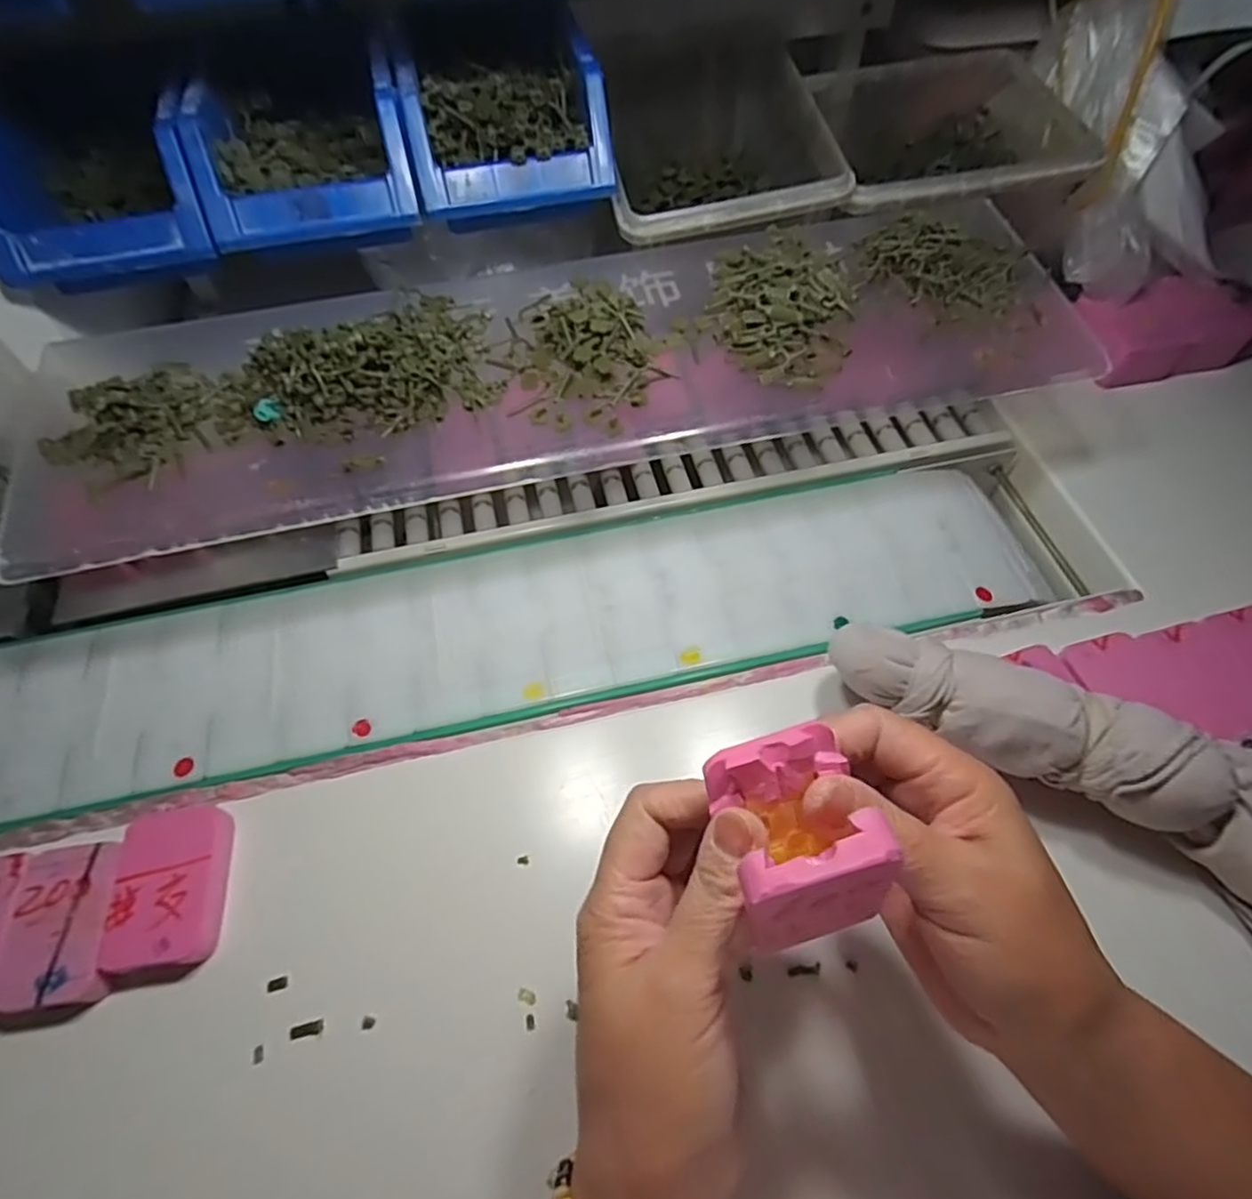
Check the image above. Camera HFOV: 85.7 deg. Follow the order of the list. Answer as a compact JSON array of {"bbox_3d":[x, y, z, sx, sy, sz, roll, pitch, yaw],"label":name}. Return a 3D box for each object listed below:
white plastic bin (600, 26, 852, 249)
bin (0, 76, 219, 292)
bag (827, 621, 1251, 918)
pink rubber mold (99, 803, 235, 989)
[{"bbox_3d":[0.060,-0.331,0.519,0.155,0.086,0.236,-6,58,-3],"label":"white plastic bin"},{"bbox_3d":[-0.321,-0.264,0.417,0.123,0.069,0.144,-10,58,-6],"label":"bin"},{"bbox_3d":[0.219,0.075,0.335,0.242,0.062,0.063,29,65,16],"label":"bag"},{"bbox_3d":[-0.225,0.142,0.333,0.049,0.017,0.079,-8,61,-3],"label":"pink rubber mold"}]

